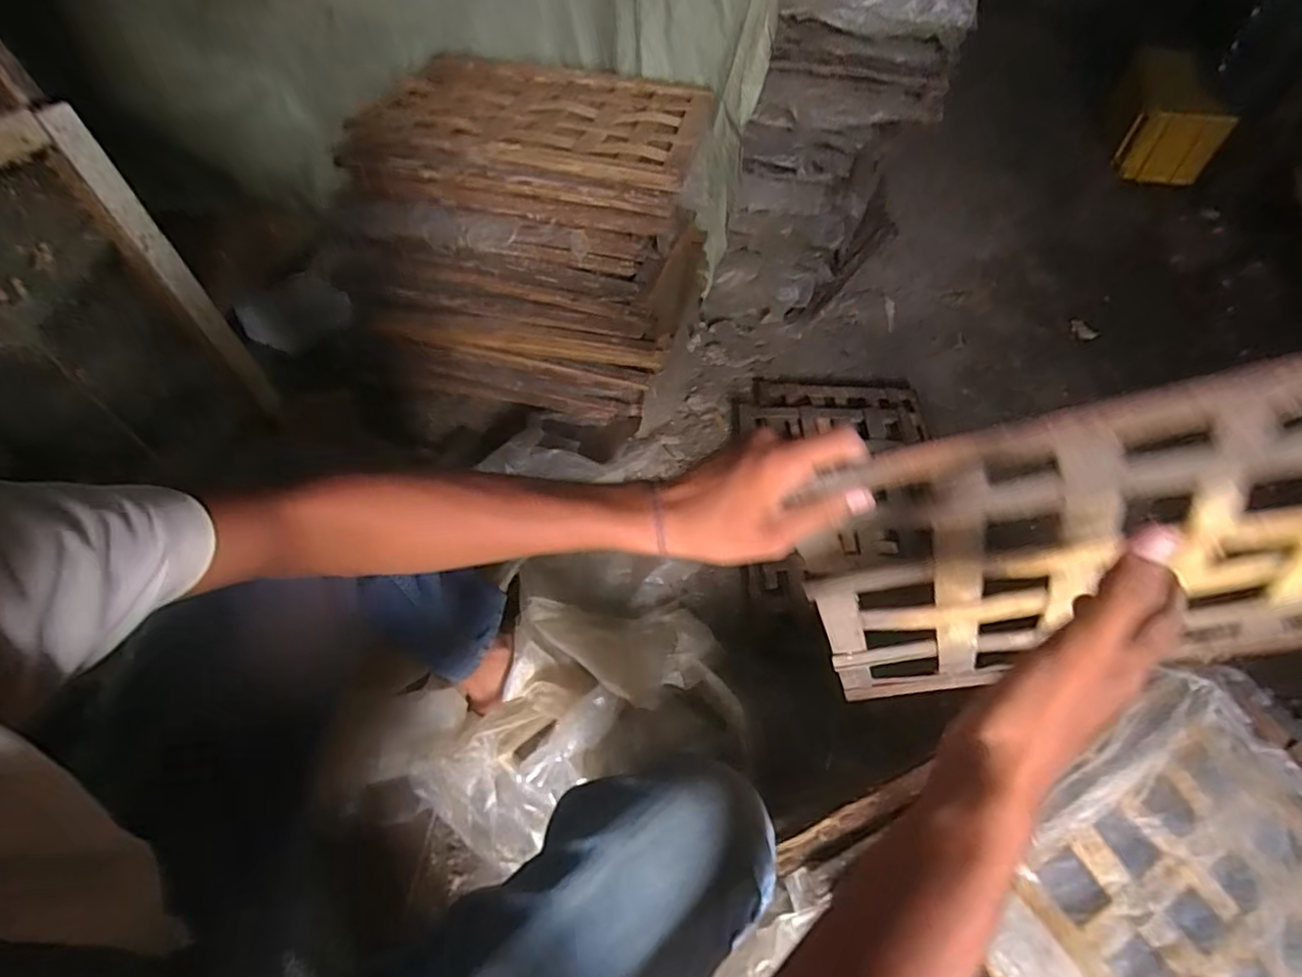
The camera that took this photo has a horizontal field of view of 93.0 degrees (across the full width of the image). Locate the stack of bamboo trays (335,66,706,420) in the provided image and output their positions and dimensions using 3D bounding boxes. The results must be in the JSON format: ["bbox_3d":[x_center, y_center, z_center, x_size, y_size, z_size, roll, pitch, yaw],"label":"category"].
[{"bbox_3d":[-0.196,-0.442,1.137,0.550,0.439,0.417,12,54,8],"label":"stack of bamboo trays"}]

